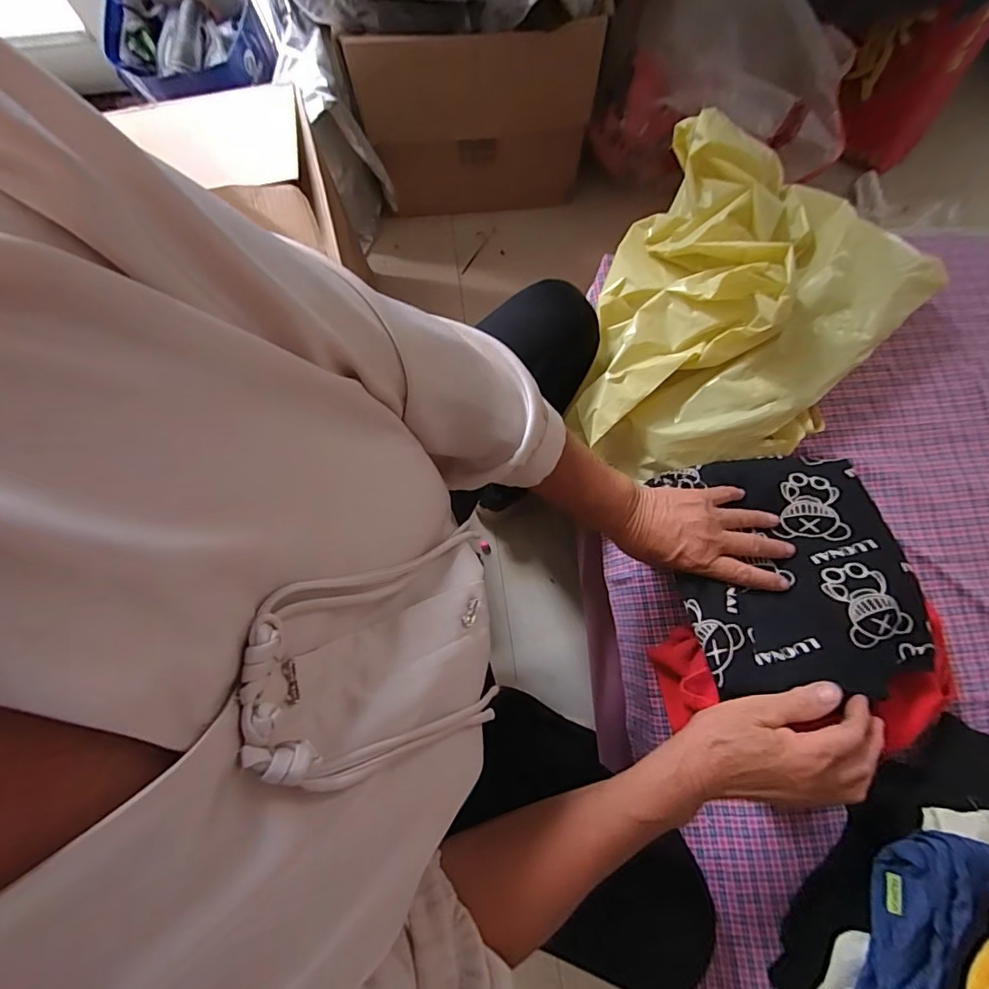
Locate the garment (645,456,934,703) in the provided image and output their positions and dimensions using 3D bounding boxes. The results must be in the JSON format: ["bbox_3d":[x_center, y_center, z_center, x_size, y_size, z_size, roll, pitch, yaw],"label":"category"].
[{"bbox_3d":[0.263,0.065,0.453,0.208,0.071,0.204,-6,78,-1],"label":"garment"}]

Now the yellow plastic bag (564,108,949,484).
[{"bbox_3d":[0.252,-0.184,0.508,0.283,0.115,0.344,28,80,6],"label":"yellow plastic bag"}]

